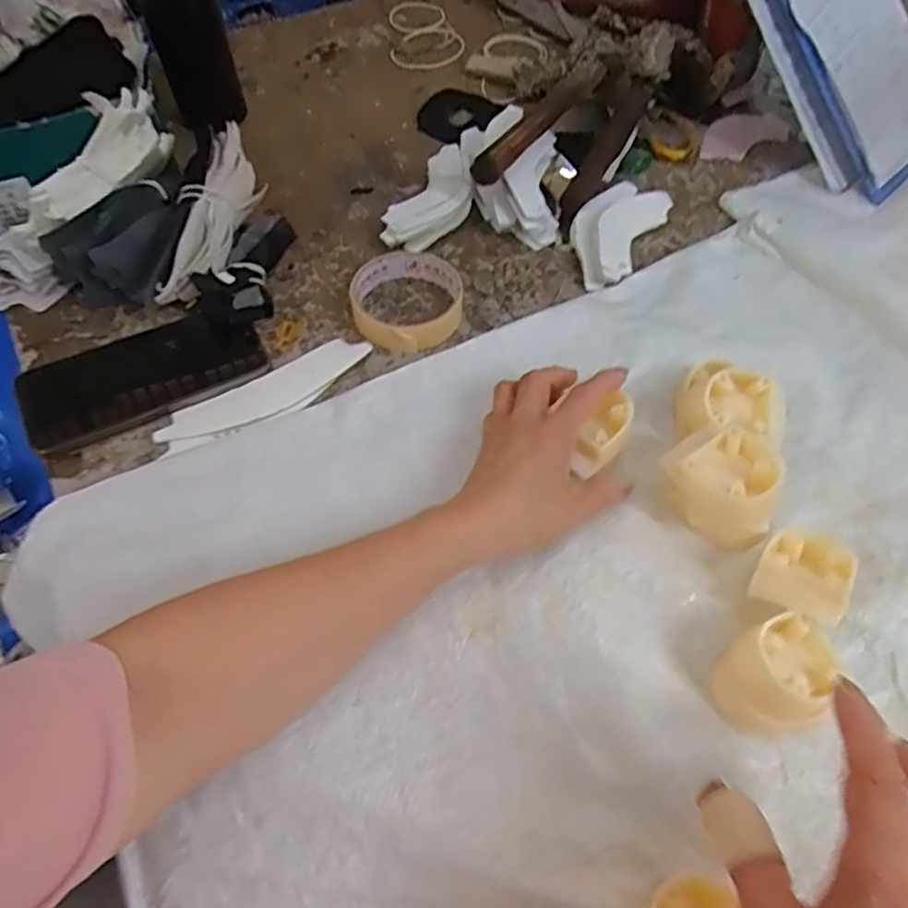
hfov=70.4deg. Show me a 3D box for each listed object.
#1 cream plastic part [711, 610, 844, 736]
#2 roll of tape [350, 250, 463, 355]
[{"bbox_3d":[0.170,0.117,0.337,0.057,0.041,0.049,-26,61,-16],"label":"cream plastic part"},{"bbox_3d":[-0.036,-0.119,0.496,0.083,0.021,0.088,-1,57,-1],"label":"roll of tape"}]

